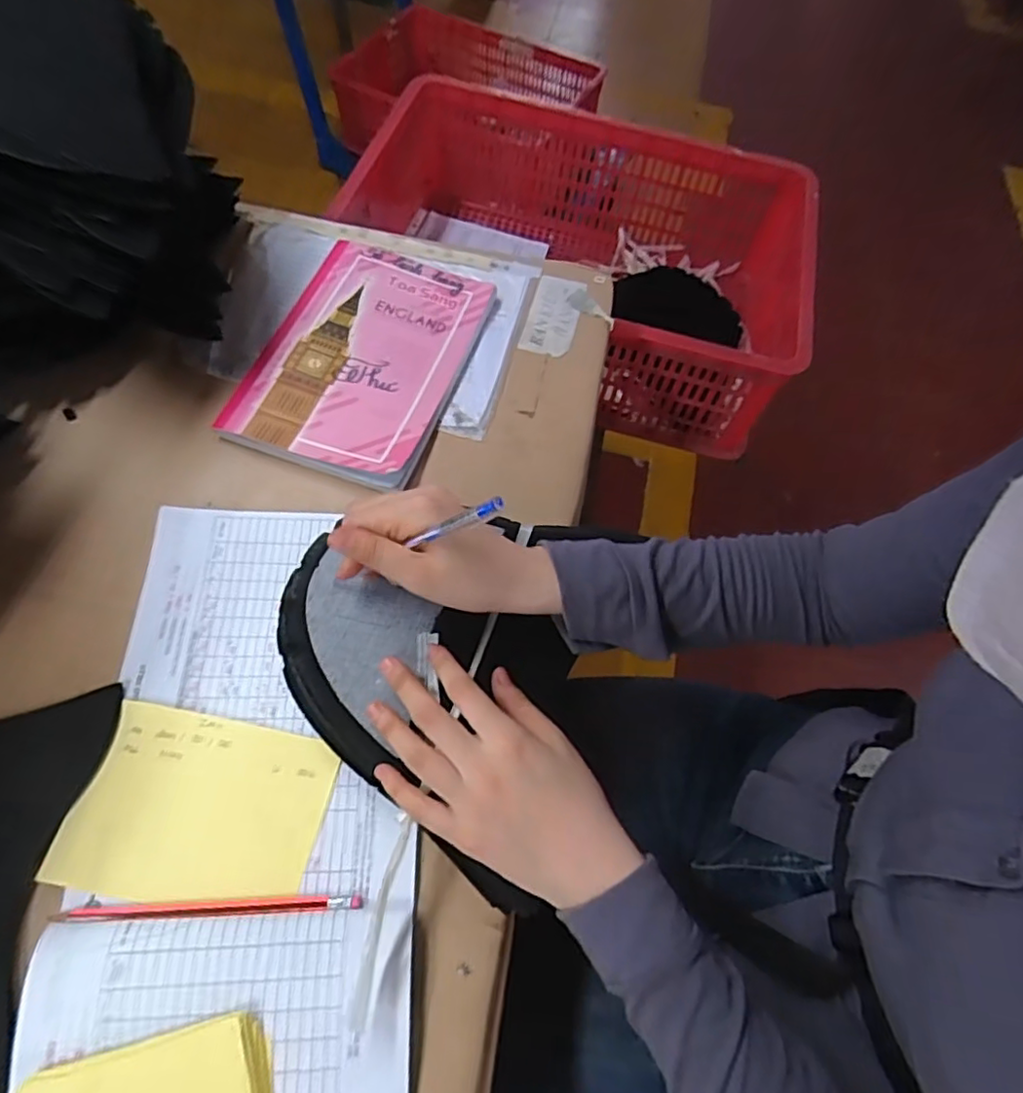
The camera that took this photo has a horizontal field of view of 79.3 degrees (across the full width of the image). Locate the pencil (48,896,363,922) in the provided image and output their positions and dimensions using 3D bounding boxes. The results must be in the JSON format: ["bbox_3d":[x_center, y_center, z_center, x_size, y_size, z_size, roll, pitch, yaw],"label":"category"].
[{"bbox_3d":[-0.181,0.219,0.373,0.176,0.004,0.009,0,39,-6],"label":"pencil"}]

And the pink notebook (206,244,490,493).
[{"bbox_3d":[-0.134,-0.178,0.566,0.167,0.016,0.249,19,63,4],"label":"pink notebook"}]

